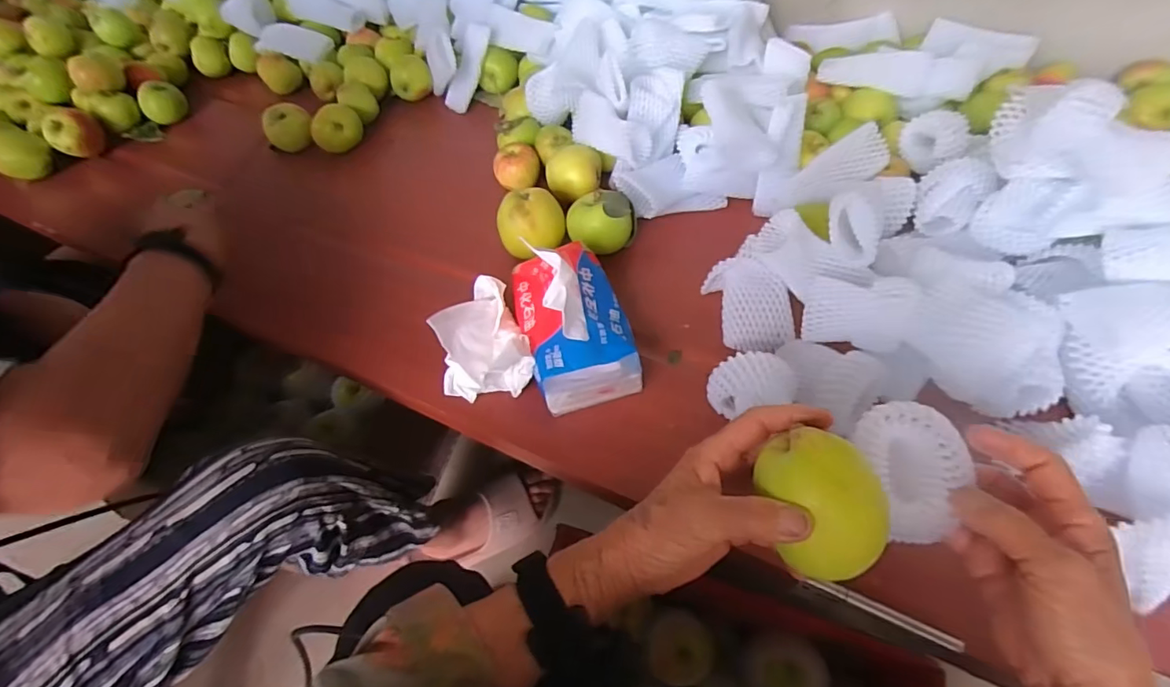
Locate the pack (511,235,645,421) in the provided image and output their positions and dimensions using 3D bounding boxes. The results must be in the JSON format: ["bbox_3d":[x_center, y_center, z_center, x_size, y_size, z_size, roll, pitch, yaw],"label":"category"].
[{"bbox_3d":[-0.014,-0.030,0.473,0.098,0.091,0.149,-15,56,-8],"label":"pack"}]

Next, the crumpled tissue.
[{"bbox_3d":[-0.099,-0.002,0.490,0.085,0.052,0.109,-18,56,-10],"label":"crumpled tissue"}]

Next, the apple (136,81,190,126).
[{"bbox_3d":[-0.658,-0.376,0.817,0.060,0.048,0.061,-35,61,-20],"label":"apple"}]

